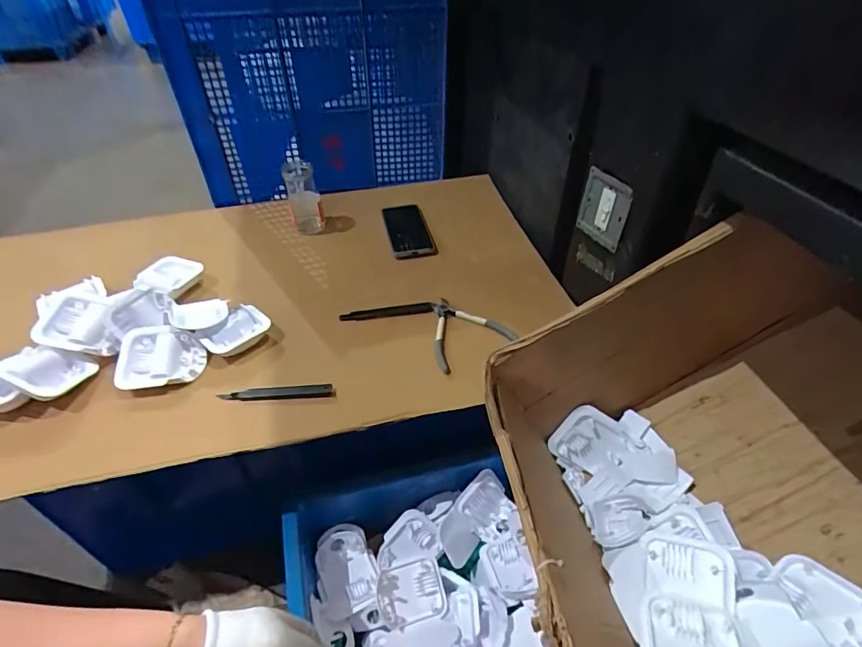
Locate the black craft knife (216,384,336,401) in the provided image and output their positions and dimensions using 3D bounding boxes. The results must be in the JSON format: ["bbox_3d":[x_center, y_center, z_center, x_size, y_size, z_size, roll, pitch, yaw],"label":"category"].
[{"bbox_3d":[-0.202,0.092,0.605,0.147,0.010,0.019,-3,43,-3],"label":"black craft knife"}]

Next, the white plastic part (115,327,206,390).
[{"bbox_3d":[-0.365,0.046,0.621,0.109,0.035,0.088,3,74,-7],"label":"white plastic part"}]

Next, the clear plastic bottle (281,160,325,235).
[{"bbox_3d":[-0.233,-0.230,0.846,0.056,0.131,0.056,-14,45,-14],"label":"clear plastic bottle"}]

